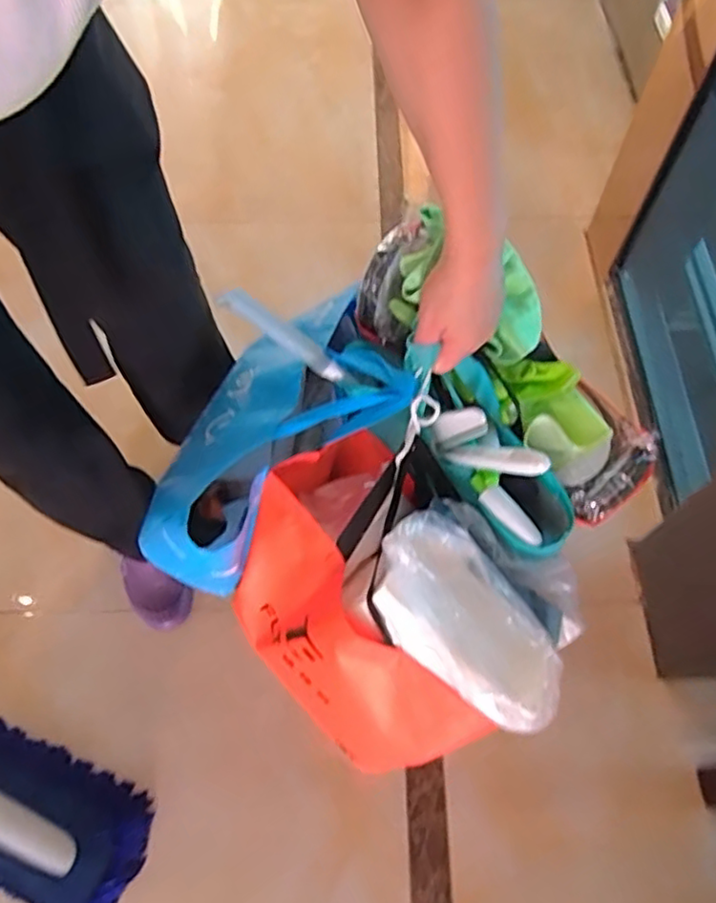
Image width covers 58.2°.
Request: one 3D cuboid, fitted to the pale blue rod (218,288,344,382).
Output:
[{"bbox_3d":[-0.079,-0.122,0.687,0.148,0.022,0.023,35,62,-14],"label":"pale blue rod"}]

